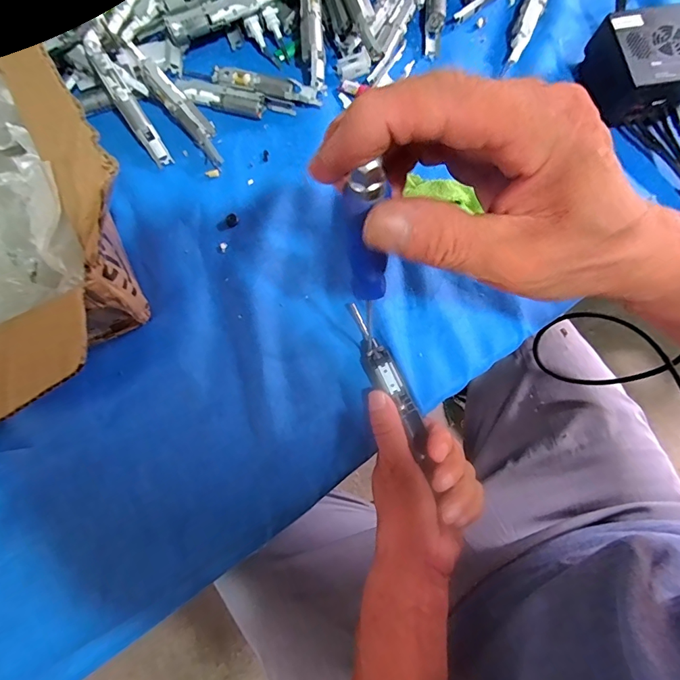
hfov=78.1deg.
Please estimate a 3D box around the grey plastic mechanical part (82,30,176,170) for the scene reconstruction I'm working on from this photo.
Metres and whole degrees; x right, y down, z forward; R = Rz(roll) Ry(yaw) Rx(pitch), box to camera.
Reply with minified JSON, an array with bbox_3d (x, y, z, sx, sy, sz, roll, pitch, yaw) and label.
[{"bbox_3d":[-0.186,-0.208,0.363,0.017,0.014,0.121,-32,99,-6],"label":"grey plastic mechanical part"}]

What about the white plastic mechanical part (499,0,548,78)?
[{"bbox_3d":[0.180,-0.306,0.401,0.020,0.013,0.109,23,78,7],"label":"white plastic mechanical part"}]

